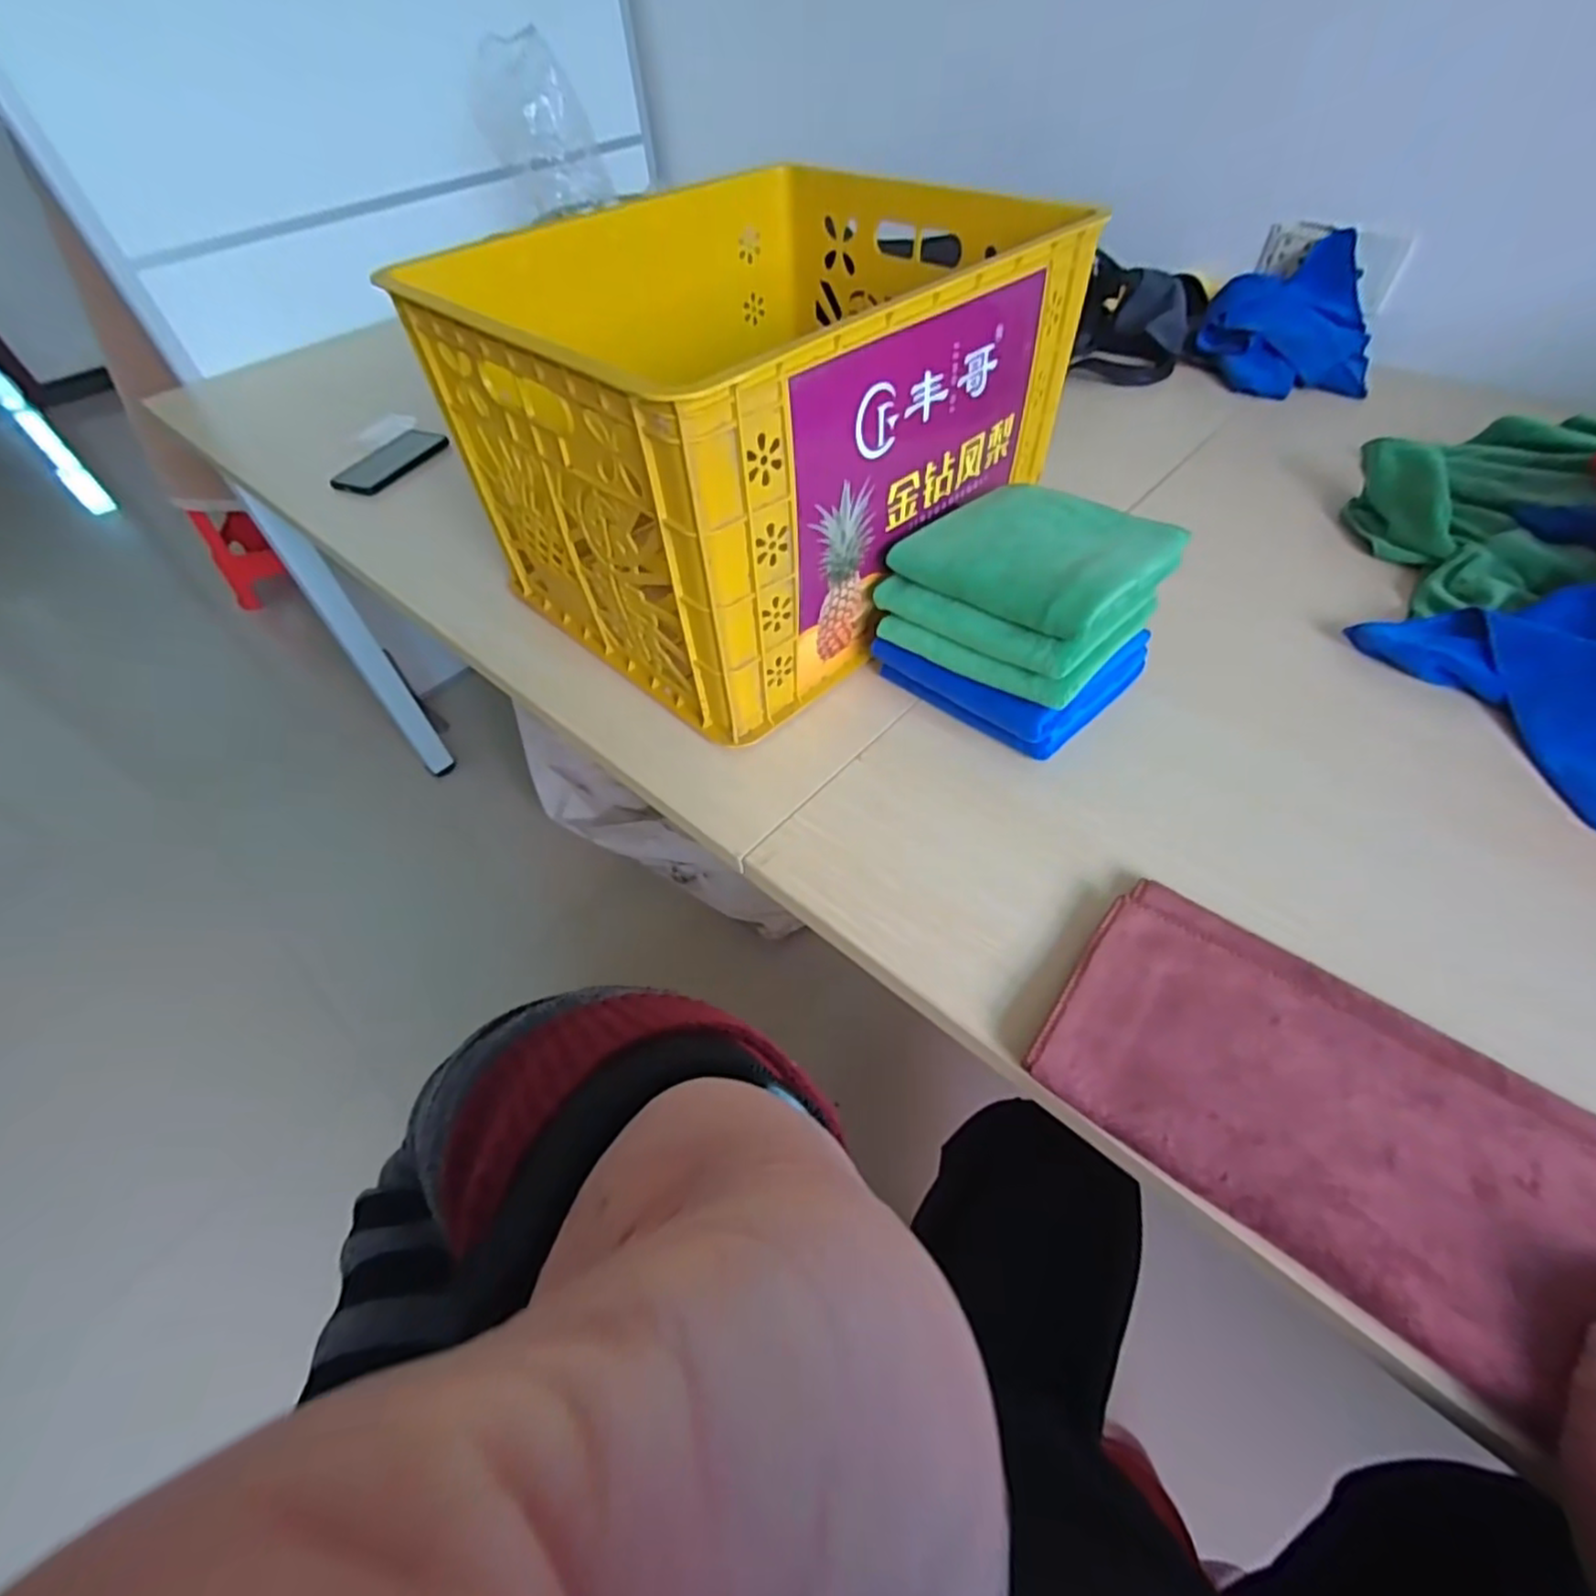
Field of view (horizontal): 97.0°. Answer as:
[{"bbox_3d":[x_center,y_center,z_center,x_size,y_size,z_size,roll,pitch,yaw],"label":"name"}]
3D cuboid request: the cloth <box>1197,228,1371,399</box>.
[{"bbox_3d":[0.699,-0.673,0.994,0.228,0.115,0.223,19,55,19],"label":"cloth"}]

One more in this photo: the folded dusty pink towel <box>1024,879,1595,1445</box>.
[{"bbox_3d":[0.314,0.181,0.376,0.333,0.015,0.170,30,59,25],"label":"folded dusty pink towel"}]

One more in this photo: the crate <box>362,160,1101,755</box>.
[{"bbox_3d":[-0.031,-0.367,0.684,0.489,0.275,0.427,-38,58,-24],"label":"crate"}]

